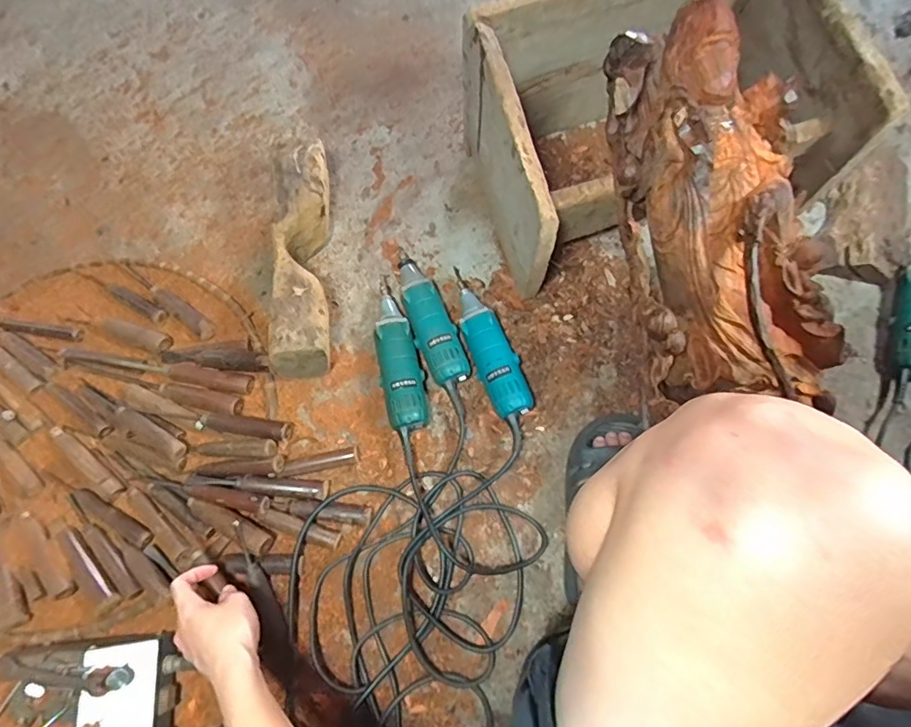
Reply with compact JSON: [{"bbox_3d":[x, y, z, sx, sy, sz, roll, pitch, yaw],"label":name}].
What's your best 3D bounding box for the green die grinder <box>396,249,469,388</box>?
[{"bbox_3d":[-0.037,-0.068,0.721,0.060,0.054,0.211,-21,74,-6],"label":"green die grinder"}]

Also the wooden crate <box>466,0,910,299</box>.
[{"bbox_3d":[0.253,-0.302,0.689,0.413,0.274,0.300,-16,73,-4],"label":"wooden crate"}]

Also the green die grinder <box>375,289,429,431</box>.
[{"bbox_3d":[-0.079,-0.012,0.701,0.055,0.055,0.215,-12,73,-3],"label":"green die grinder"}]

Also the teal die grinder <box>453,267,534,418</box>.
[{"bbox_3d":[0.048,-0.025,0.696,0.060,0.050,0.206,-17,73,-5],"label":"teal die grinder"}]

